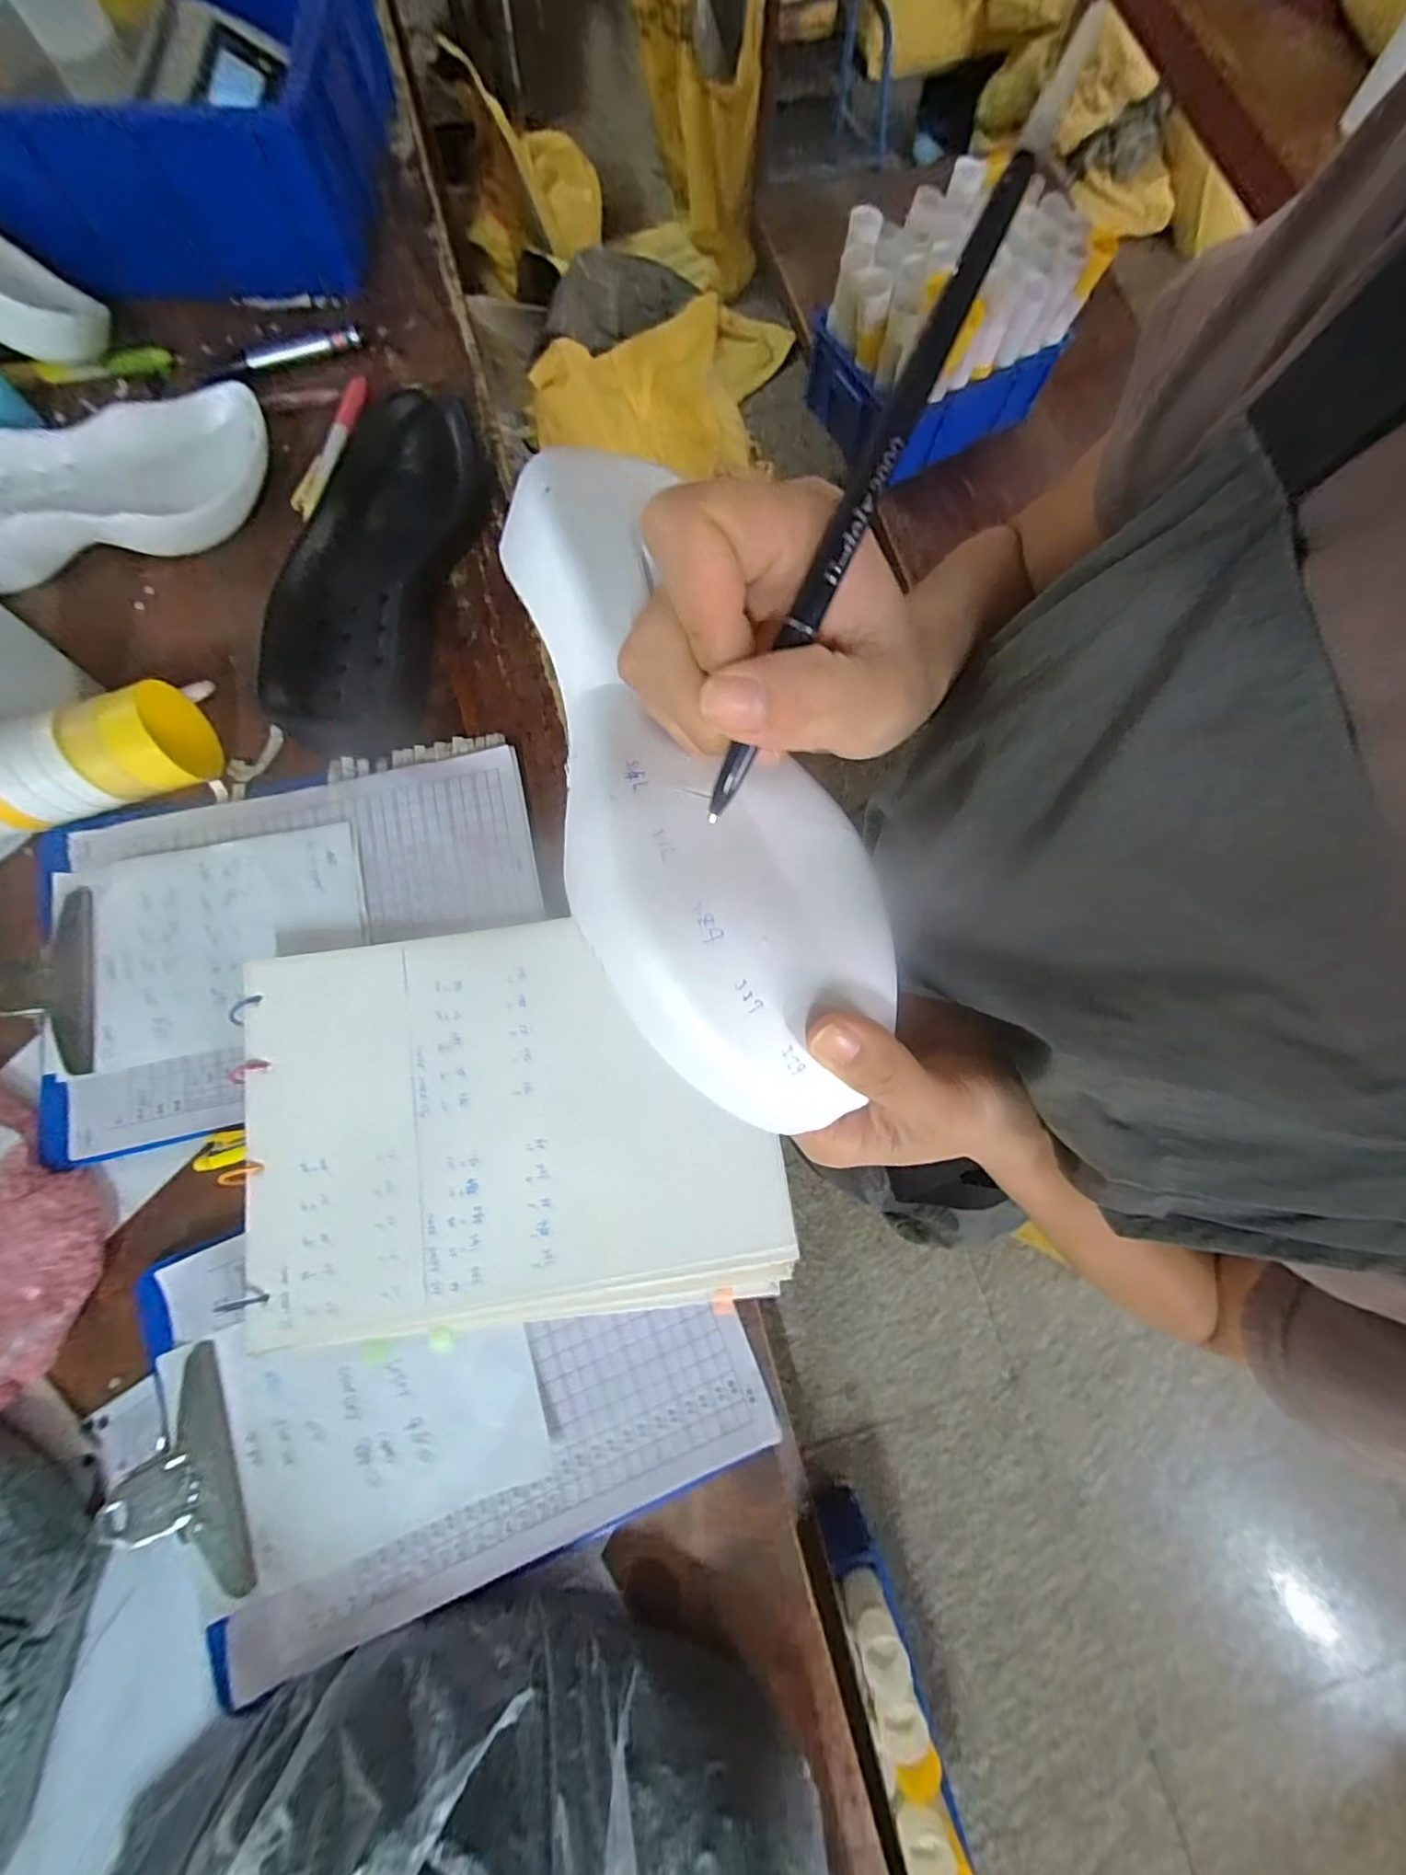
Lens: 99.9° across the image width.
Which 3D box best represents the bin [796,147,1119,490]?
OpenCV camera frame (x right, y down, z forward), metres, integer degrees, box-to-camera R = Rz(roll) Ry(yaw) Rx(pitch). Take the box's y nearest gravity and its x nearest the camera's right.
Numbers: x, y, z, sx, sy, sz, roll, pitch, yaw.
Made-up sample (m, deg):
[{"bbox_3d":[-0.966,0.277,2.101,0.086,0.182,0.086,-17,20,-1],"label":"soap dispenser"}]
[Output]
[{"bbox_3d":[0.508,-1.263,1.247,0.454,0.317,0.323,-27,79,-5],"label":"bin"}]

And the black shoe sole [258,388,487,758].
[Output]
[{"bbox_3d":[-0.236,-0.265,0.422,0.107,0.039,0.283,8,78,2],"label":"black shoe sole"}]

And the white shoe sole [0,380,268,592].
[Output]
[{"bbox_3d":[-0.443,-0.326,0.423,0.263,0.049,0.105,-23,79,-4],"label":"white shoe sole"}]

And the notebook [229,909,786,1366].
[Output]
[{"bbox_3d":[-0.105,0.101,0.338,0.290,0.026,0.215,-4,78,-1],"label":"notebook"}]

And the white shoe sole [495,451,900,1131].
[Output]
[{"bbox_3d":[-0.004,-0.051,0.194,0.090,0.044,0.243,-23,84,-4],"label":"white shoe sole"}]

